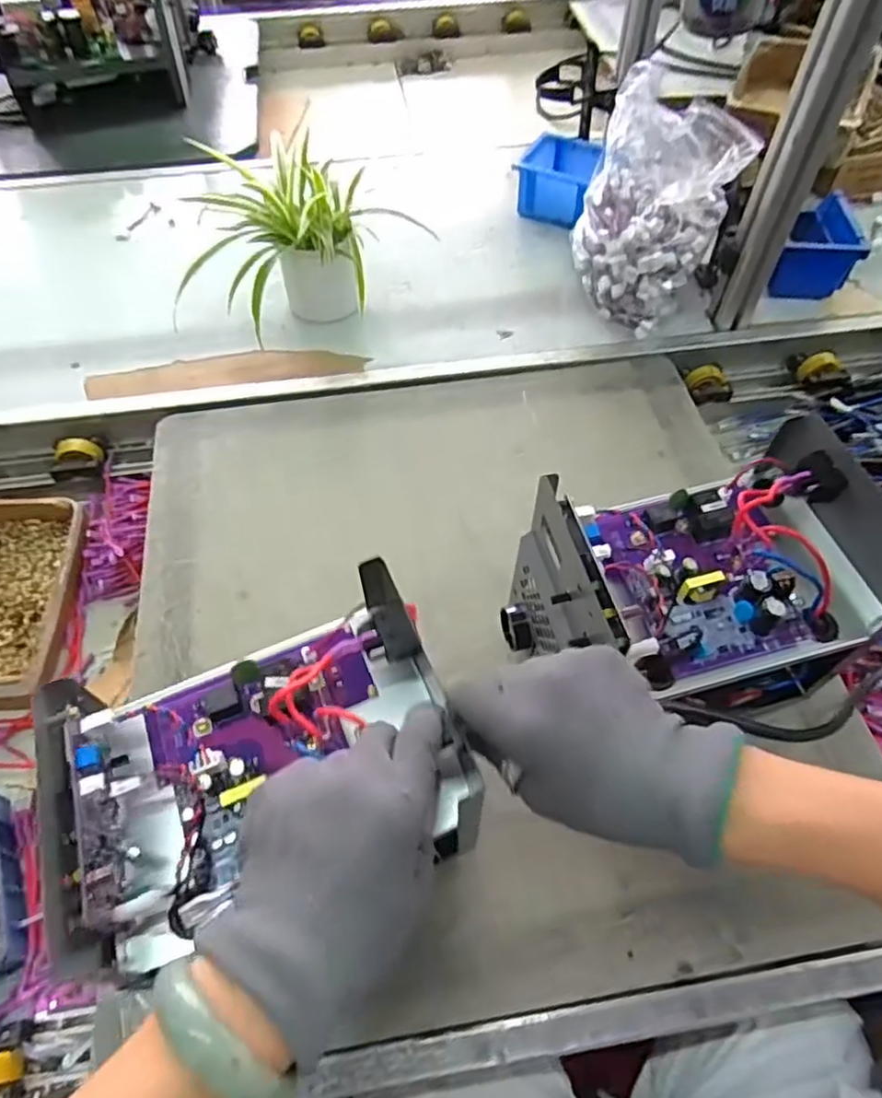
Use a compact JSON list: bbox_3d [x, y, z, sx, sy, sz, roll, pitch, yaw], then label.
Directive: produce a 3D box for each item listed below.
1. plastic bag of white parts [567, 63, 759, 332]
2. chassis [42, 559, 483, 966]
[{"bbox_3d":[0.230,-0.377,0.760,0.136,0.209,0.161,-39,64,-22],"label":"plastic bag of white parts"},{"bbox_3d":[-0.099,0.118,0.371,0.211,0.084,0.145,-16,58,-10],"label":"chassis"}]

